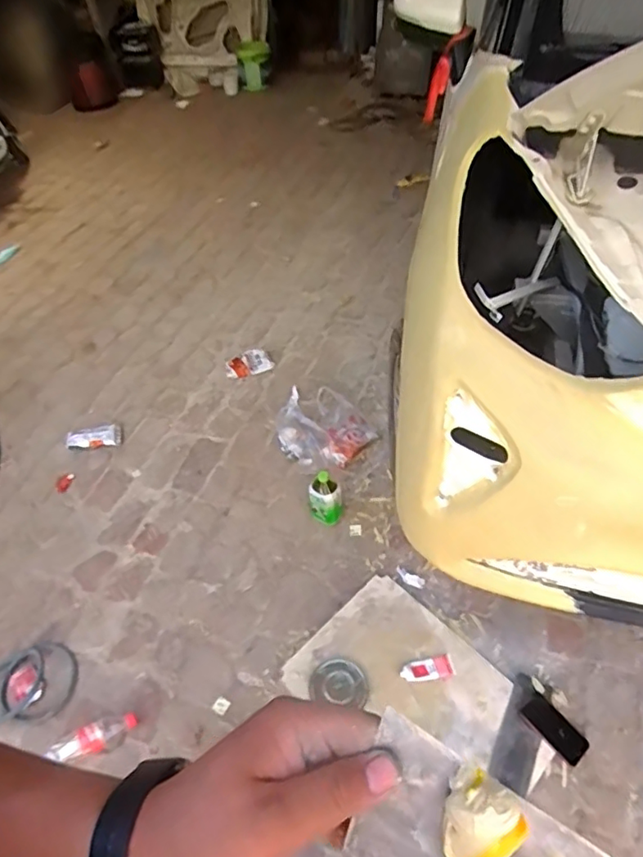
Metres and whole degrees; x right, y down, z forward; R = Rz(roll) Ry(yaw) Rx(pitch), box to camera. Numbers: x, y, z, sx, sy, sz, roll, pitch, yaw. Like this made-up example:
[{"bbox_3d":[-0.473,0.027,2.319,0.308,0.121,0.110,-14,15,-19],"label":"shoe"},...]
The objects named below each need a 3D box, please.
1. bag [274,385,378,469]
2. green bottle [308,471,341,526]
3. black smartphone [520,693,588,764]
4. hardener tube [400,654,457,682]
[{"bbox_3d":[-0.029,-0.029,1.928,0.290,0.107,0.390,-32,54,-20],"label":"bag"},{"bbox_3d":[0.009,0.199,1.637,0.097,0.211,0.075,-9,49,-1],"label":"green bottle"},{"bbox_3d":[0.548,0.701,1.306,0.076,0.017,0.147,-33,58,-25],"label":"black smartphone"},{"bbox_3d":[0.265,0.607,1.394,0.129,0.023,0.056,-12,49,-4],"label":"hardener tube"}]

